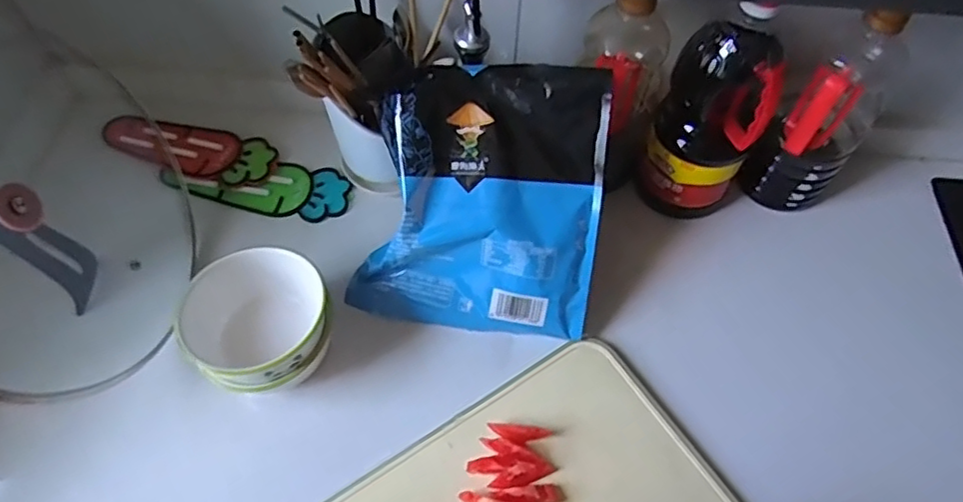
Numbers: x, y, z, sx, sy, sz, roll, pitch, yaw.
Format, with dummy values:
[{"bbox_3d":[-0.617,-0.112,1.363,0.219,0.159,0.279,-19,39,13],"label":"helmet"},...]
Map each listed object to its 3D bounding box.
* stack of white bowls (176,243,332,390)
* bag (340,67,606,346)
[{"bbox_3d":[-0.211,0.073,0.598,0.138,0.085,0.130,21,60,10],"label":"stack of white bowls"},{"bbox_3d":[-0.007,-0.048,0.601,0.238,0.260,0.051,6,14,4],"label":"bag"}]

